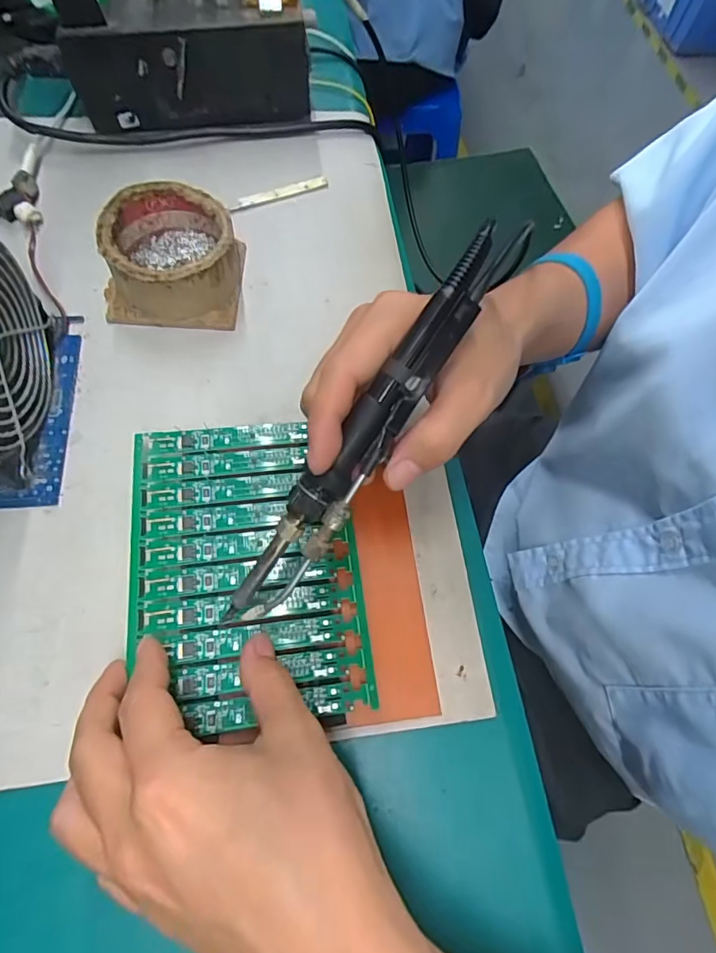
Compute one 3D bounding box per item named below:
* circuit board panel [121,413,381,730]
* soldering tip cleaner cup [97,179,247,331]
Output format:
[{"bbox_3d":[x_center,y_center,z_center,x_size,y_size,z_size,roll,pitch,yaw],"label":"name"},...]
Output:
[{"bbox_3d":[-0.062,0.045,0.275,0.119,0.008,0.163,-7,66,-7],"label":"circuit board panel"},{"bbox_3d":[-0.125,-0.149,0.341,0.086,0.046,0.084,2,66,-4],"label":"soldering tip cleaner cup"}]

